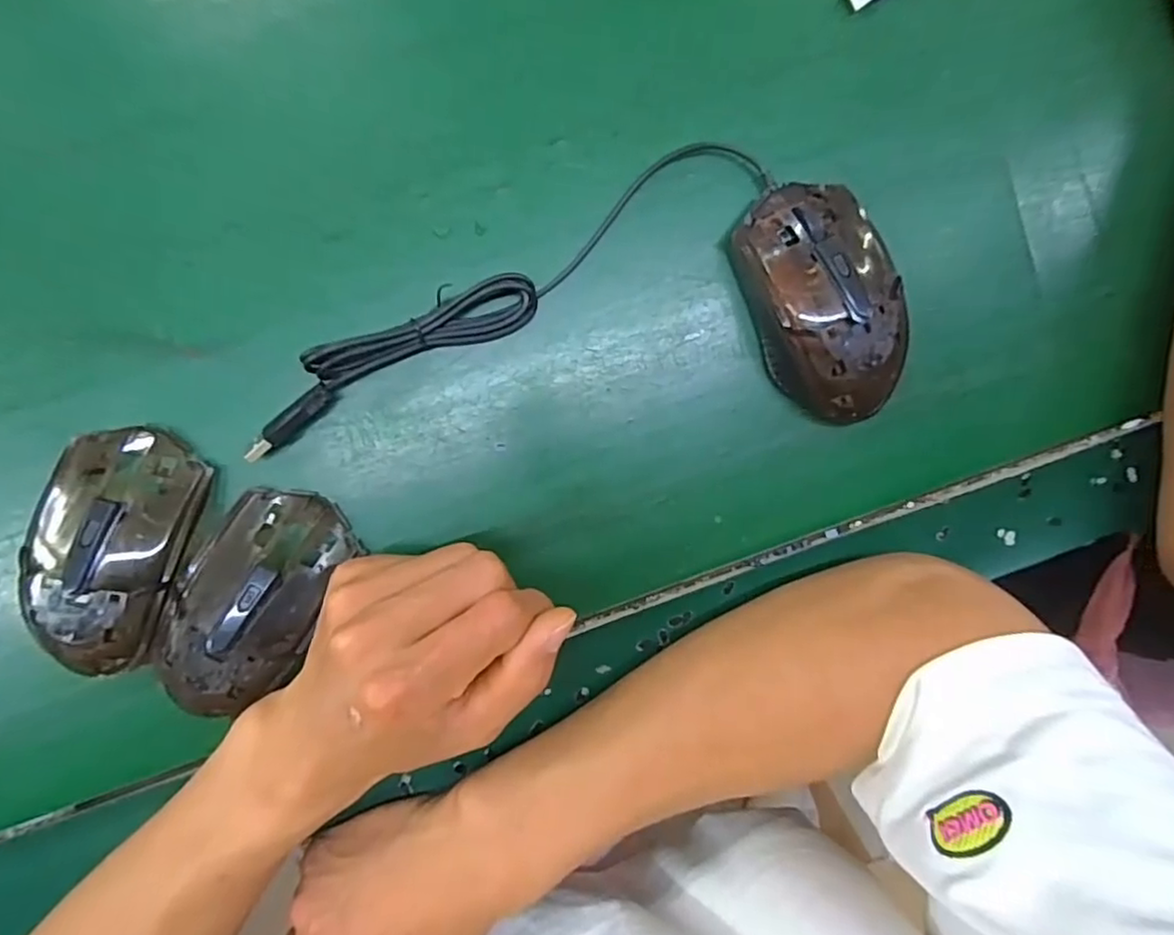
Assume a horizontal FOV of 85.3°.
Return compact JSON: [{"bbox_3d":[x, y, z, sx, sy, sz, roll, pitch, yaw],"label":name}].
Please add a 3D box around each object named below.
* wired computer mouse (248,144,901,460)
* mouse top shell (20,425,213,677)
[{"bbox_3d":[-0.002,-0.080,0.285,0.295,0.035,0.135,-5,94,-5],"label":"wired computer mouse"},{"bbox_3d":[-0.207,0.037,0.276,0.058,0.033,0.106,15,92,-6],"label":"mouse top shell"}]

